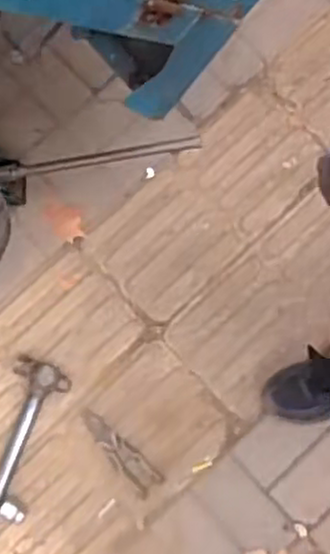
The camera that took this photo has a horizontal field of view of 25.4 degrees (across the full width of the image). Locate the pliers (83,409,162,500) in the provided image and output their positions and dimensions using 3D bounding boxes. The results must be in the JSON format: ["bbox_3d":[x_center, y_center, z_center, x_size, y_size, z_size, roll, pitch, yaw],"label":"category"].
[{"bbox_3d":[-0.086,0.314,1.330,0.052,0.019,0.187,-43,81,-8],"label":"pliers"}]

